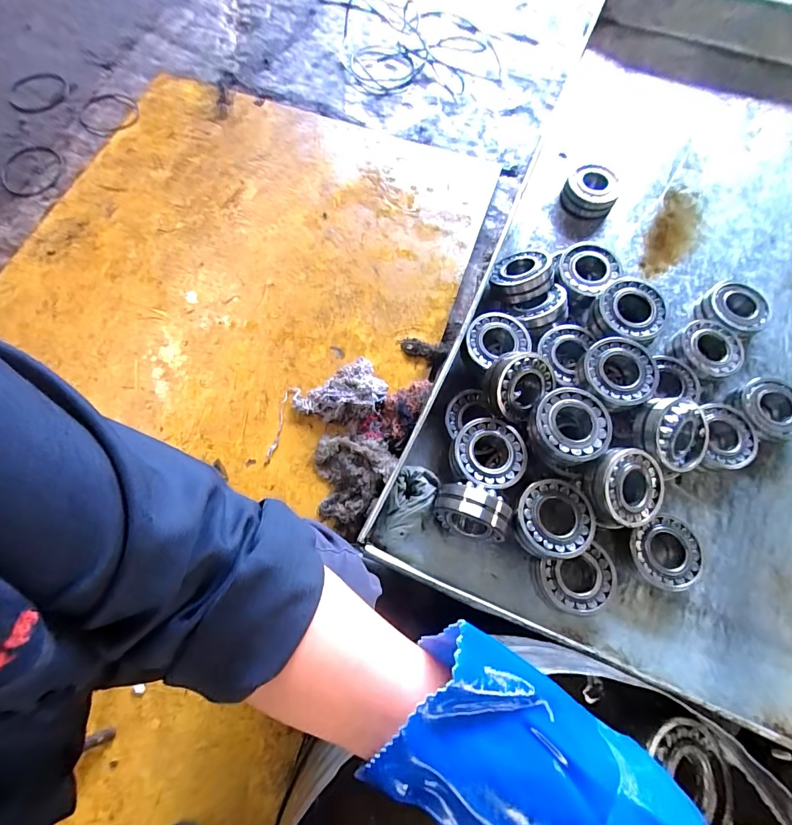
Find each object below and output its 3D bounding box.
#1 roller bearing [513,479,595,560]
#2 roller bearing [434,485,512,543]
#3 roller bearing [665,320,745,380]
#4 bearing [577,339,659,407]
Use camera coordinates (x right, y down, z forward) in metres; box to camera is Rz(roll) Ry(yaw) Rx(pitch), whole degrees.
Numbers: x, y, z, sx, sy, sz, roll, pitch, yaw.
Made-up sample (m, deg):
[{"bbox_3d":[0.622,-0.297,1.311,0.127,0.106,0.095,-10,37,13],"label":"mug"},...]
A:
[{"bbox_3d":[0.242,0.163,0.617,0.119,0.038,0.112,-6,71,-3],"label":"roller bearing"},{"bbox_3d":[0.112,0.155,0.627,0.107,0.115,0.061,19,71,5],"label":"roller bearing"},{"bbox_3d":[0.576,-0.116,0.744,0.110,0.039,0.110,0,71,-1],"label":"roller bearing"},{"bbox_3d":[0.356,-0.064,0.652,0.112,0.038,0.118,-4,71,-3],"label":"bearing"}]

